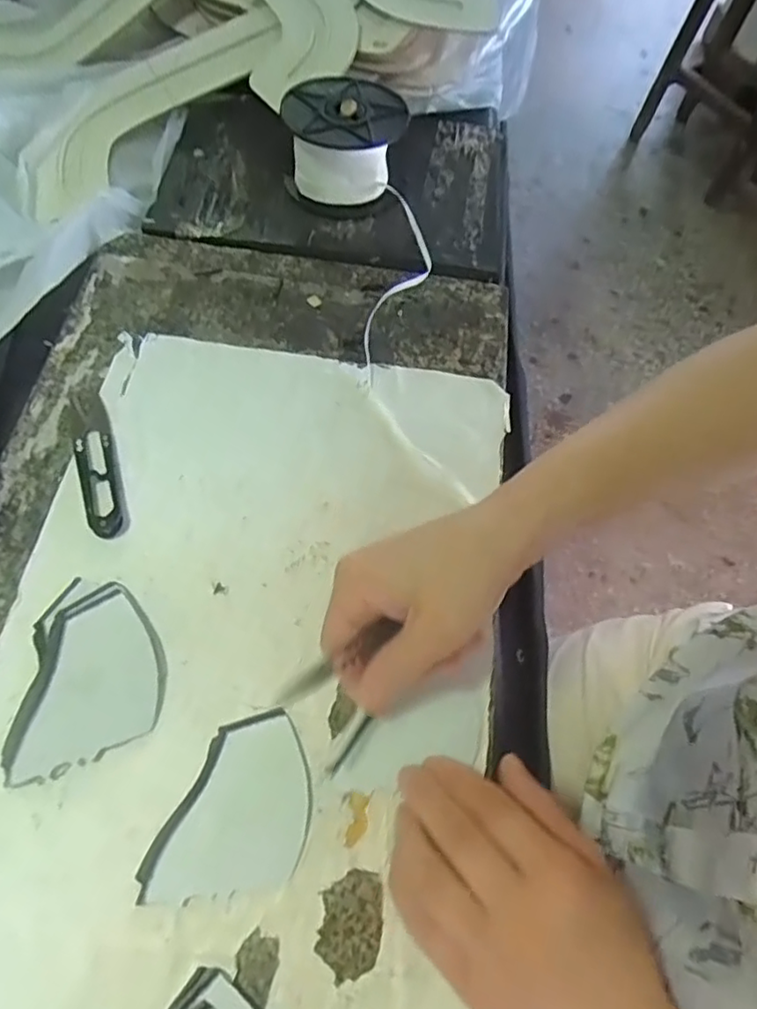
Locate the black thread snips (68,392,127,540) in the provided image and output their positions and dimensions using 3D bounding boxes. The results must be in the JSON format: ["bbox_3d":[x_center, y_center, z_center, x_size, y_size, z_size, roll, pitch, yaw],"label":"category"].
[{"bbox_3d":[-0.170,-0.028,0.379,0.022,0.007,0.108,-15,66,-12],"label":"black thread snips"}]

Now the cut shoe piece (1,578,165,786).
[{"bbox_3d":[-0.145,0.085,0.321,0.067,0.017,0.096,1,64,-5],"label":"cut shoe piece"}]

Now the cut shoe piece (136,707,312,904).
[{"bbox_3d":[-0.063,0.146,0.300,0.060,0.004,0.090,24,64,7],"label":"cut shoe piece"}]

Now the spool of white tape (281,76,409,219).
[{"bbox_3d":[-0.026,-0.285,0.501,0.093,0.062,0.092,2,62,-3],"label":"spool of white tape"}]

